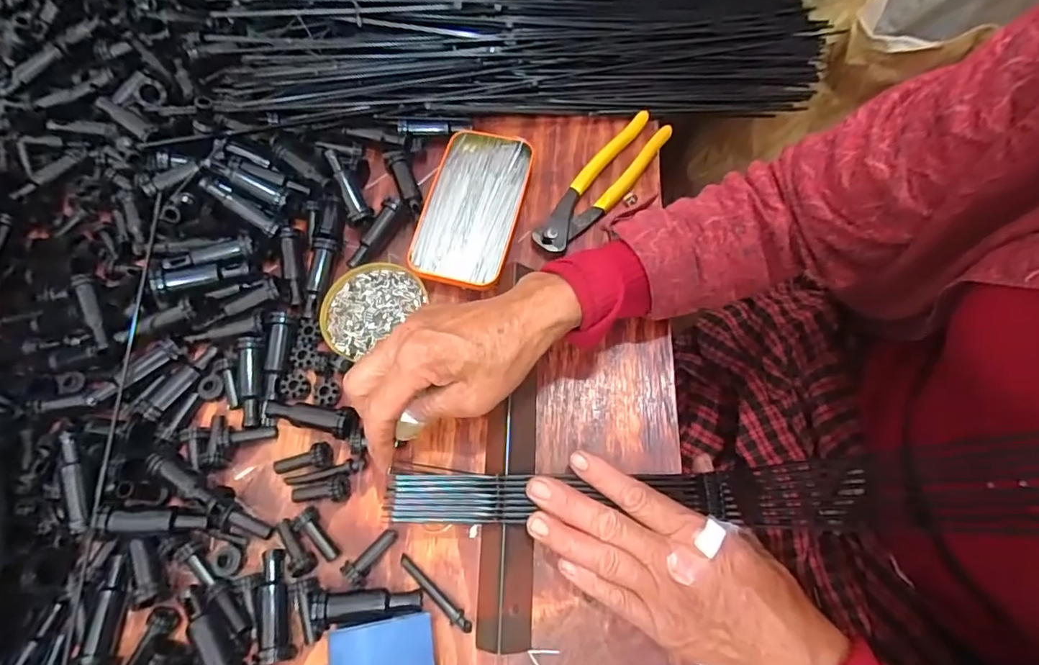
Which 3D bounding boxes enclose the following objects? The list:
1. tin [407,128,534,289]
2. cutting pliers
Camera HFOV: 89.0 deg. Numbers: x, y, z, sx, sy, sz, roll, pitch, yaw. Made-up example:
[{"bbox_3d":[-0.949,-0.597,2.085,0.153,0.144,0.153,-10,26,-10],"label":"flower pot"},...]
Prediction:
[{"bbox_3d":[-0.039,-0.105,0.441,0.076,0.016,0.145,11,70,6],"label":"tin"},{"bbox_3d":[0.072,-0.126,0.451,0.038,0.014,0.160,37,75,14],"label":"cutting pliers"}]

